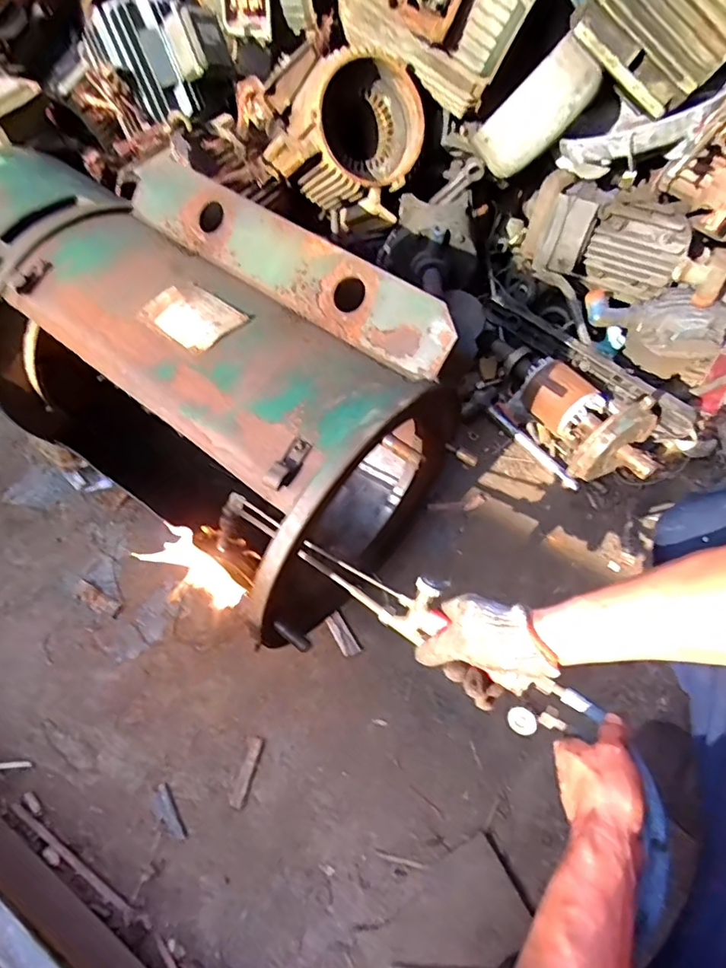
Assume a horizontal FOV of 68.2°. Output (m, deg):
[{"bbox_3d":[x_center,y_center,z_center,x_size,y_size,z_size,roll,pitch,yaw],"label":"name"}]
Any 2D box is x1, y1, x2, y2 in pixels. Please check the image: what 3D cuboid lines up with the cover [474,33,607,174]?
[{"bbox_3d":[0.277,-0.580,0.845,0.188,0.103,0.079,-37,59,27],"label":"cover"}]

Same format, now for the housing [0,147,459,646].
[{"bbox_3d":[-0.286,-0.153,0.767,0.771,0.378,0.359,34,65,15],"label":"housing"}]

